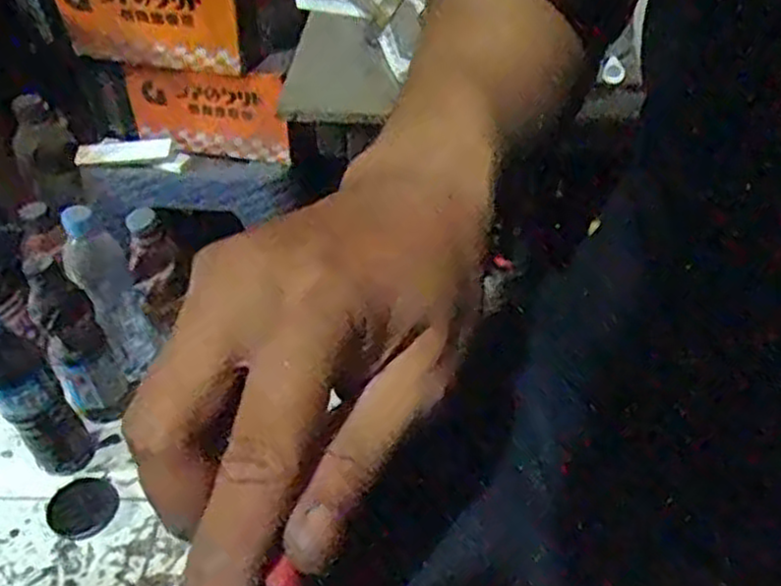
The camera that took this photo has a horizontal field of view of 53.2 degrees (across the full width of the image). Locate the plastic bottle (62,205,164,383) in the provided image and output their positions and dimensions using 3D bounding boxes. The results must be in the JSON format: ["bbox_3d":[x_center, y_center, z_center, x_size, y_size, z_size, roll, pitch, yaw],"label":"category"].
[{"bbox_3d":[-0.324,0.010,0.910,0.065,0.227,0.058,-21,47,-18],"label":"plastic bottle"}]

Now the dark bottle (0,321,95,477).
[{"bbox_3d":[-0.375,0.114,0.821,0.068,0.206,0.052,-29,50,-25],"label":"dark bottle"}]

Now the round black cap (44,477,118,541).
[{"bbox_3d":[-0.334,0.232,0.845,0.072,0.009,0.071,-2,44,1],"label":"round black cap"}]

